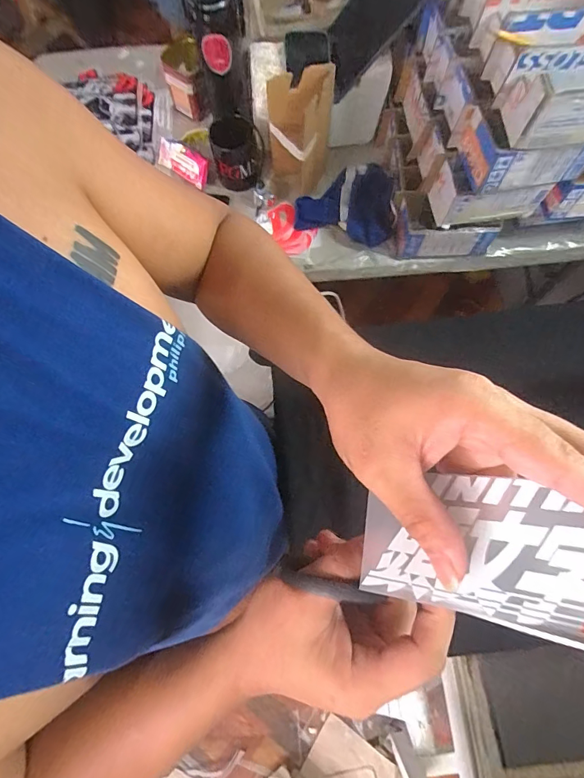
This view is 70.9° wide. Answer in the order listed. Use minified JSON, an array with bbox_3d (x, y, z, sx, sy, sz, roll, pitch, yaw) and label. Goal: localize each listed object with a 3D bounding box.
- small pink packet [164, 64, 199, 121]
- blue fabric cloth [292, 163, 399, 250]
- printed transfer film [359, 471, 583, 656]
[{"bbox_3d":[-0.214,-0.579,0.805,0.077,0.082,0.013,39,77,11],"label":"small pink packet"},{"bbox_3d":[0.101,-0.349,0.748,0.177,0.049,0.167,10,74,3],"label":"blue fabric cloth"},{"bbox_3d":[0.106,0.069,0.166,0.160,0.009,0.061,-3,71,34],"label":"printed transfer film"}]

